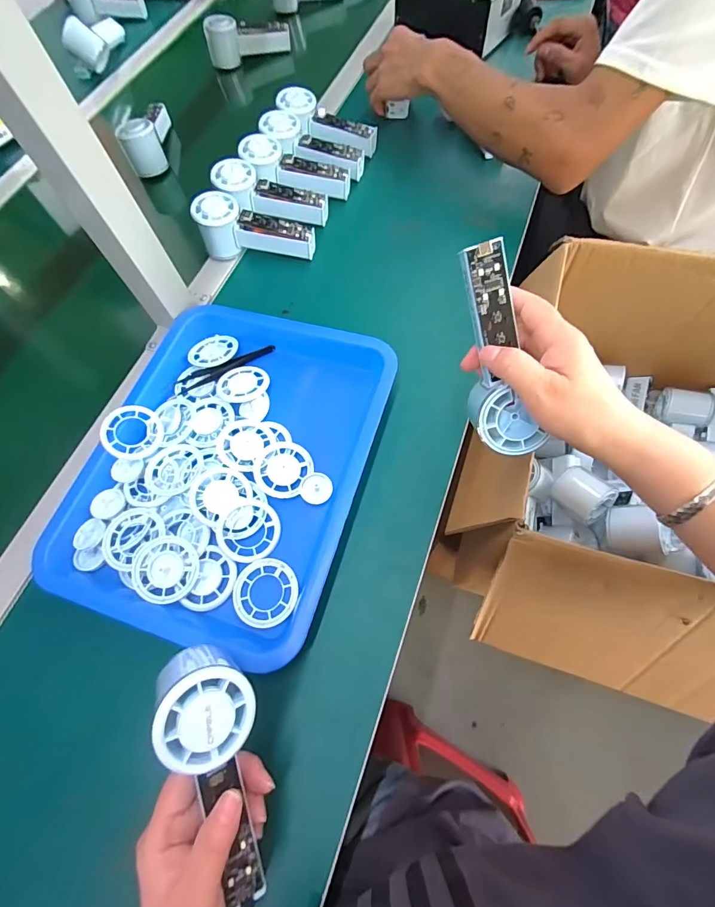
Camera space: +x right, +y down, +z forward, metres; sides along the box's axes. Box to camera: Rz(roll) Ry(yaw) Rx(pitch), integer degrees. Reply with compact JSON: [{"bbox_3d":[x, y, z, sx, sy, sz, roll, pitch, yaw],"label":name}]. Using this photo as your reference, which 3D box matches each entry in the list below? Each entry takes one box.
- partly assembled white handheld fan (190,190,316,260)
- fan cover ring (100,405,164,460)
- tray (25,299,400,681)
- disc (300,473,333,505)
[{"bbox_3d":[-0.129,-0.290,0.524,0.150,0.061,0.053,6,68,3],"label":"partly assembled white handheld fan"},{"bbox_3d":[-0.232,-0.022,0.418,0.056,0.005,0.056,5,76,-22],"label":"fan cover ring"},{"bbox_3d":[-0.126,0.000,0.413,0.268,0.046,0.346,17,66,7],"label":"tray"},{"bbox_3d":[-0.040,0.034,0.393,0.030,0.006,0.029,-1,66,3],"label":"disc"}]

